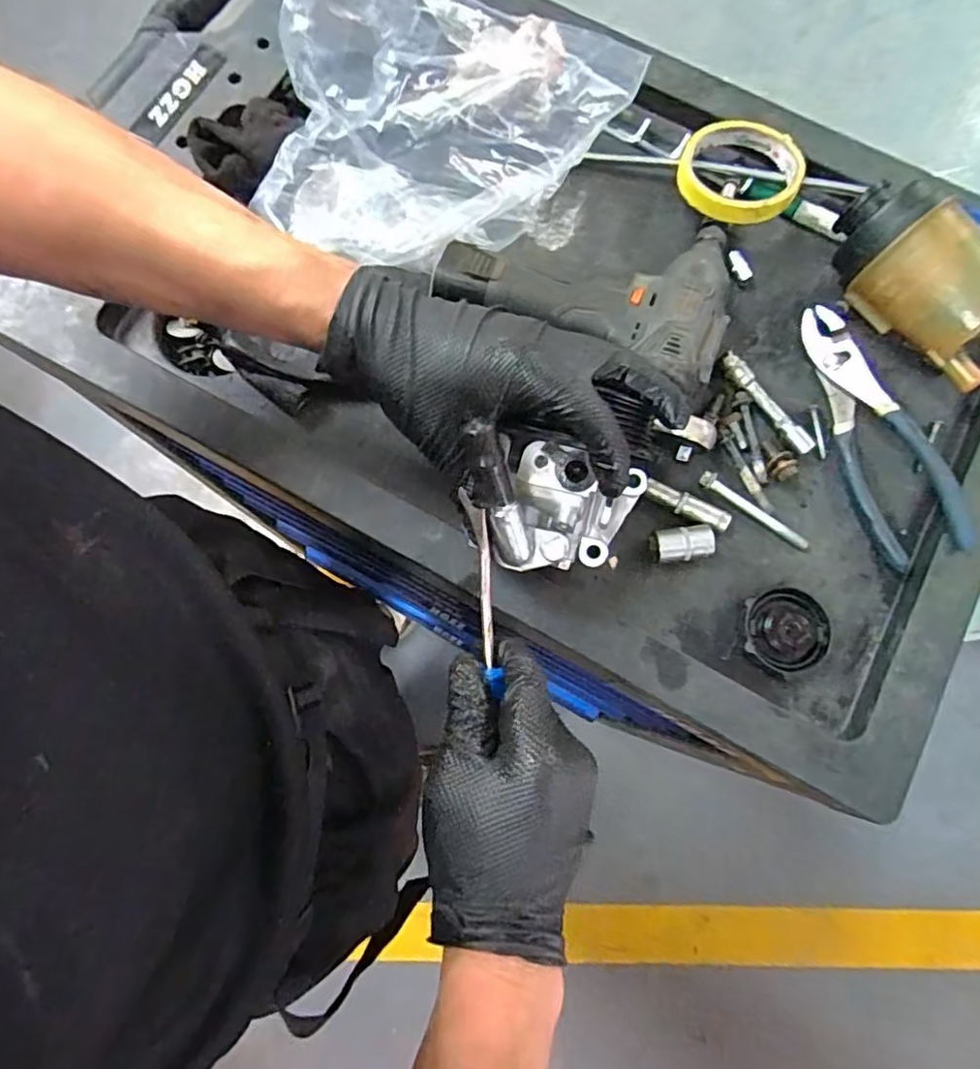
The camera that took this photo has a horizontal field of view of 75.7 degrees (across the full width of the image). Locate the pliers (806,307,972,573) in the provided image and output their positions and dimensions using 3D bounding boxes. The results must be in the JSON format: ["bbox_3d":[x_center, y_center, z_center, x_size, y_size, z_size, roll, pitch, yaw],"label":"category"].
[{"bbox_3d":[0.281,-0.078,0.455,0.056,0.028,0.198,-11,78,-3],"label":"pliers"}]

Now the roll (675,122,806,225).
[{"bbox_3d":[0.190,-0.279,0.488,0.092,0.023,0.089,0,77,-1],"label":"roll"}]

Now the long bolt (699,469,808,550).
[{"bbox_3d":[0.188,-0.017,0.447,0.088,0.011,0.010,33,79,6],"label":"long bolt"}]

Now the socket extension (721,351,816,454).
[{"bbox_3d":[0.203,-0.097,0.460,0.014,0.009,0.090,-36,80,-8],"label":"socket extension"}]

